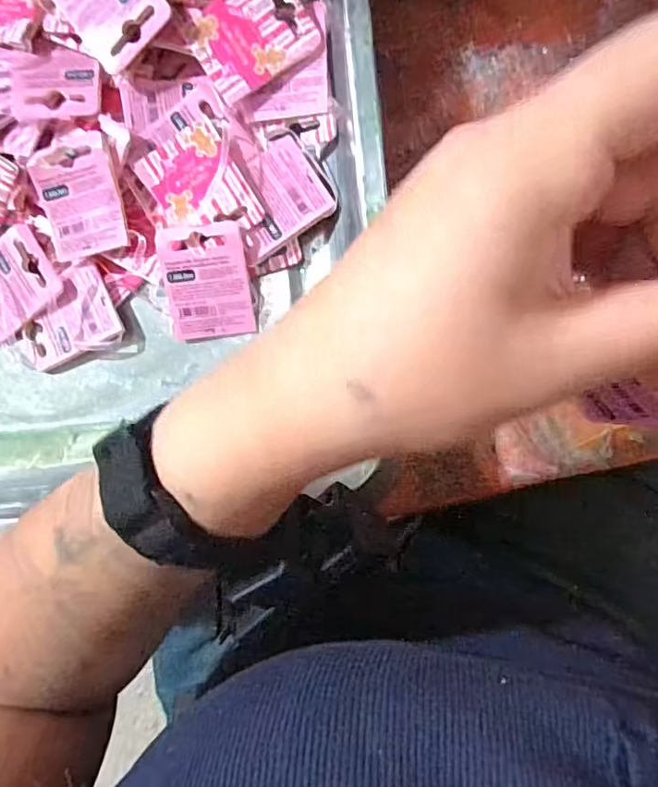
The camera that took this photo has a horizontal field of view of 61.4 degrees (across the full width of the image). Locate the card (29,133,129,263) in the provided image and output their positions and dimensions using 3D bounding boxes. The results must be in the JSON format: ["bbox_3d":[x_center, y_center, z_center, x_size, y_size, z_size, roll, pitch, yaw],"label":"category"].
[{"bbox_3d":[-0.134,-0.107,0.294,0.045,0.009,0.061,-13,89,6],"label":"card"}]

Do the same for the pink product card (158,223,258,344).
[{"bbox_3d":[-0.066,-0.060,0.298,0.046,0.004,0.059,-5,104,5],"label":"pink product card"}]

